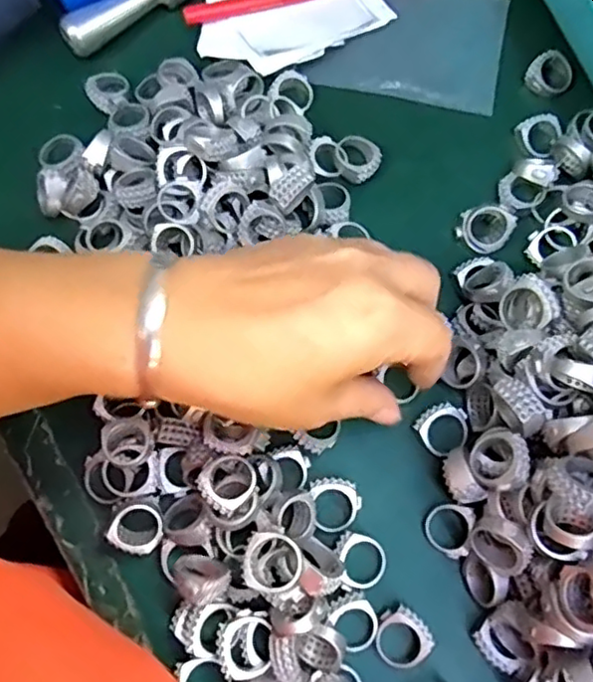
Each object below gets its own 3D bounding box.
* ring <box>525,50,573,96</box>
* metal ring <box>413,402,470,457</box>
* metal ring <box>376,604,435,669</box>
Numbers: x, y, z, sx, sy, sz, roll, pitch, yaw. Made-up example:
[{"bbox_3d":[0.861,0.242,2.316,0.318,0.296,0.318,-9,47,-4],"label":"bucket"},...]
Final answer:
[{"bbox_3d":[0.141,-0.148,0.349,0.023,0.009,0.023,0,74,1],"label":"ring"},{"bbox_3d":[0.070,0.041,0.296,0.025,0.007,0.022,-30,76,-7],"label":"metal ring"},{"bbox_3d":[0.045,0.128,0.271,0.023,0.007,0.023,40,79,11],"label":"metal ring"}]

